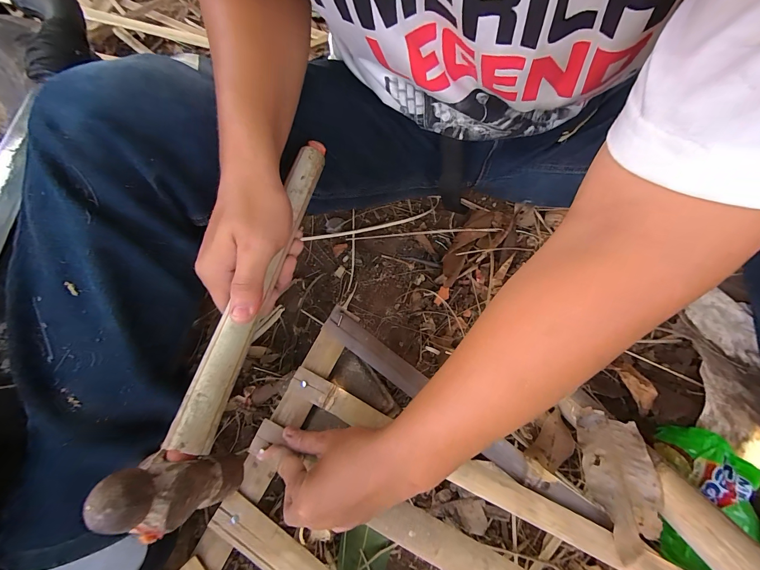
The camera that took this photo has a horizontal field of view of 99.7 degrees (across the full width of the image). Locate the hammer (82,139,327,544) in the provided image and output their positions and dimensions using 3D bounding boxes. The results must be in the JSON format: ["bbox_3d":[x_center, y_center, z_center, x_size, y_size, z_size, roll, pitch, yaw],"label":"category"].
[{"bbox_3d":[-0.090,0.005,0.235,0.031,0.082,0.292,11,66,8],"label":"hammer"}]

